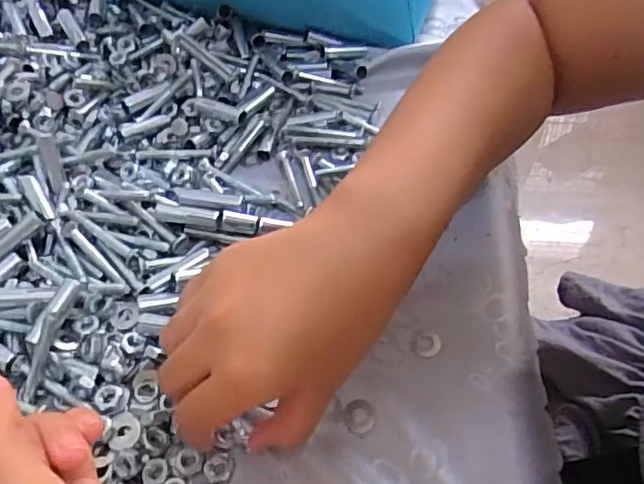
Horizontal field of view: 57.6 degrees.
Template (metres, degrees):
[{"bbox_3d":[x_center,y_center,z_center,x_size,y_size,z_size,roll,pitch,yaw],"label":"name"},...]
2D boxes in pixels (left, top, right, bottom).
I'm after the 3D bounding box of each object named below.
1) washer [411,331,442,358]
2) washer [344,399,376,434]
[{"bbox_3d":[0.057,0.056,0.322,0.016,0.004,0.016,-1,51,2],"label":"washer"},{"bbox_3d":[0.019,0.087,0.295,0.016,0.004,0.018,-3,51,0],"label":"washer"}]

